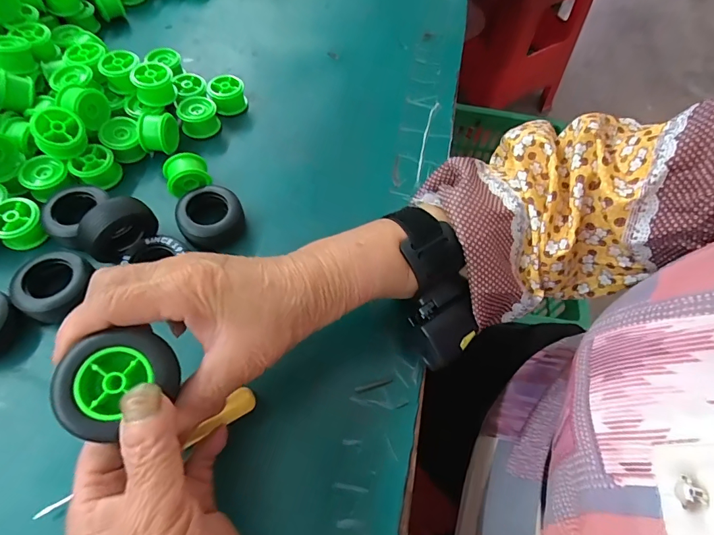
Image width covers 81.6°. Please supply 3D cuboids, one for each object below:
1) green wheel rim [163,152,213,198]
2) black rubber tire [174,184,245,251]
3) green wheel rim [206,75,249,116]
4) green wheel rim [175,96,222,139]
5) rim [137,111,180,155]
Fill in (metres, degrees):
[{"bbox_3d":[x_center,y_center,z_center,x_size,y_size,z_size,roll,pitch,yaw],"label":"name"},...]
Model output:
[{"bbox_3d":[-0.136,-0.073,0.335,0.033,0.034,0.021,-17,62,-12],"label":"green wheel rim"},{"bbox_3d":[-0.113,-0.038,0.321,0.047,0.026,0.046,-20,63,-13],"label":"black rubber tire"},{"bbox_3d":[-0.123,-0.164,0.395,0.033,0.025,0.028,-15,62,-11],"label":"green wheel rim"},{"bbox_3d":[-0.144,-0.135,0.379,0.034,0.031,0.032,-20,63,-13],"label":"green wheel rim"},{"bbox_3d":[-0.171,-0.116,0.359,0.027,0.033,0.031,5,60,0],"label":"rim"}]

